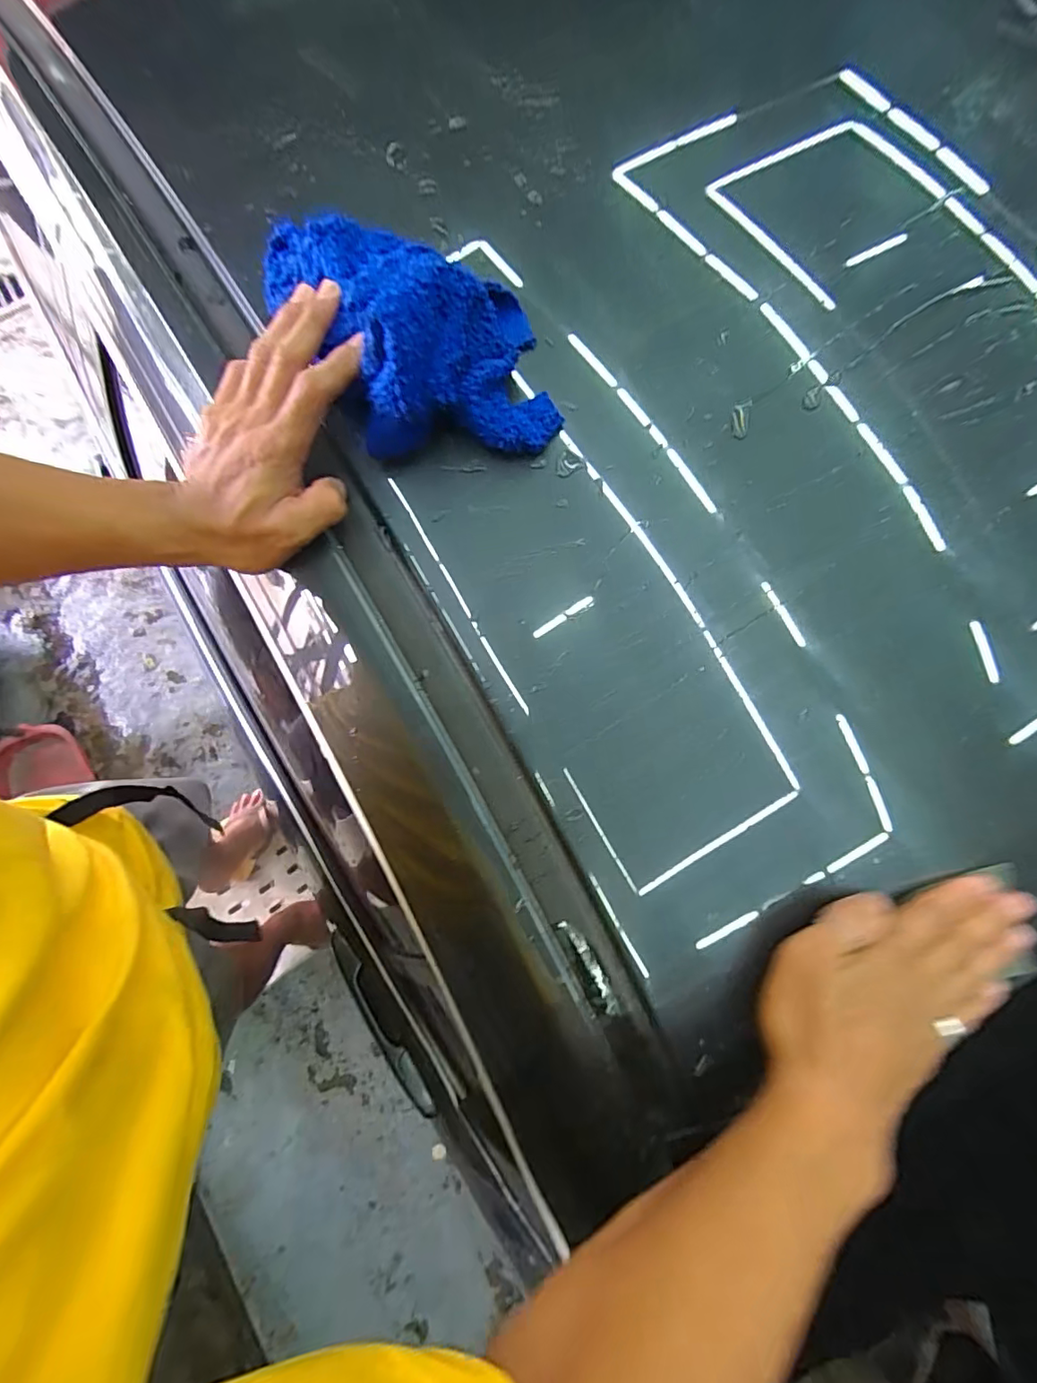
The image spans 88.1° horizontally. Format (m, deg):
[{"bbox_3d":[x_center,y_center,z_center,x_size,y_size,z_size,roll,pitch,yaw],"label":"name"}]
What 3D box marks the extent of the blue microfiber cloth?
[{"bbox_3d":[-0.068,-0.242,0.337,0.146,0.065,0.202,-22,78,-7],"label":"blue microfiber cloth"}]

